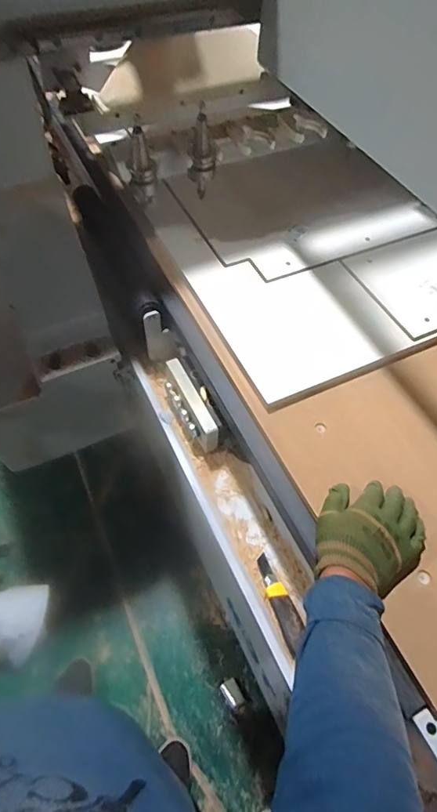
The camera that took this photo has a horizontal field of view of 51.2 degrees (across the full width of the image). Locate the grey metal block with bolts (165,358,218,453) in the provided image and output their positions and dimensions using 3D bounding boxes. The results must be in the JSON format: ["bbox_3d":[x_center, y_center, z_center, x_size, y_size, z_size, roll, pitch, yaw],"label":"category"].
[{"bbox_3d":[-0.054,-0.002,0.823,0.047,0.060,0.174,-24,63,-17],"label":"grey metal block with bolts"}]

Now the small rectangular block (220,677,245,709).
[{"bbox_3d":[0.040,0.801,1.274,0.045,0.014,0.067,-24,63,-17],"label":"small rectangular block"}]

